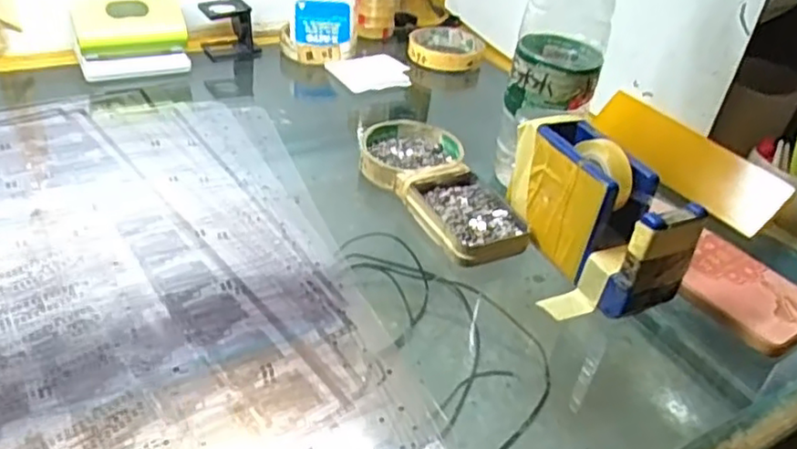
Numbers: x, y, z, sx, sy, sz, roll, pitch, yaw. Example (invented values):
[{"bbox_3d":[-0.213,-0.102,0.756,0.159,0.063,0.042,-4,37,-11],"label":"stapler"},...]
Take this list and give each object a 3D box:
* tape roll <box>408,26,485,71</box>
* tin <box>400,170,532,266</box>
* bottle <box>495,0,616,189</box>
[{"bbox_3d":[0.055,-0.205,0.764,0.084,0.021,0.094,13,35,8],"label":"tape roll"},{"bbox_3d":[0.052,-0.006,0.484,0.069,0.015,0.090,-12,40,-26],"label":"tin"},{"bbox_3d":[0.120,-0.132,0.488,0.069,0.208,0.065,33,42,32],"label":"bottle"}]

